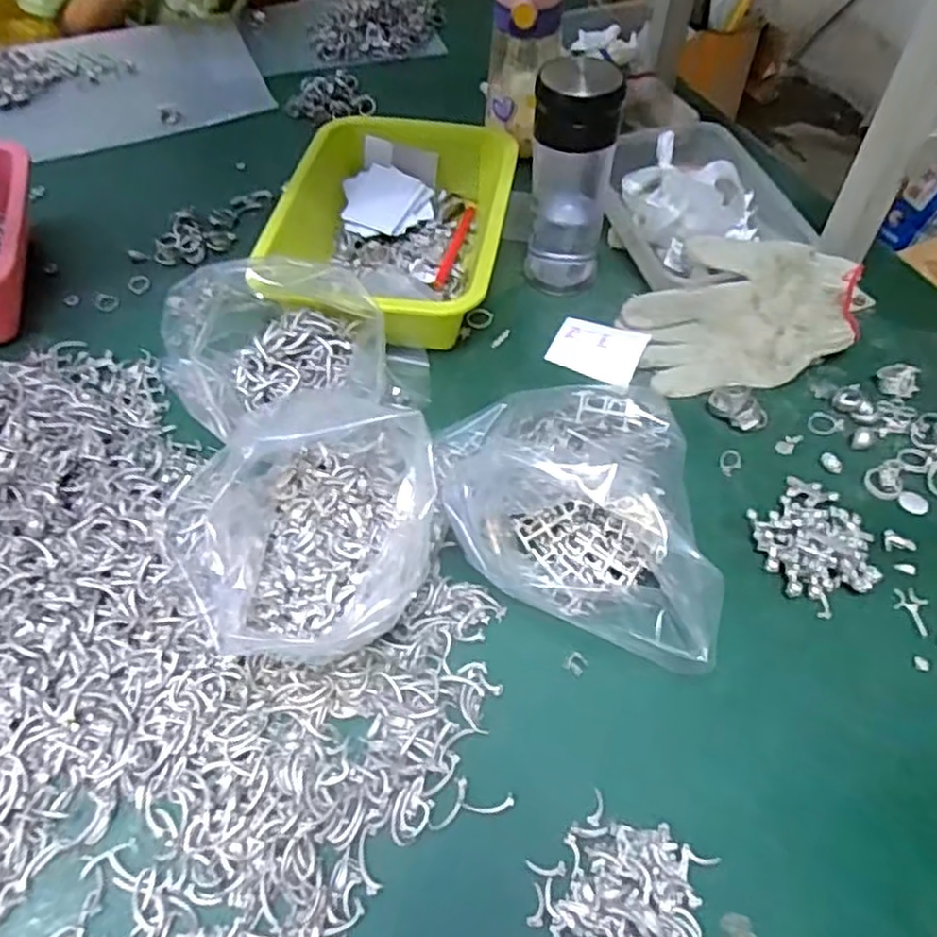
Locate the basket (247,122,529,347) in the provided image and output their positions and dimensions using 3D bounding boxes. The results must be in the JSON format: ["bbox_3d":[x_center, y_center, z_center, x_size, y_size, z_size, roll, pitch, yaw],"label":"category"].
[{"bbox_3d":[-0.064,-0.220,0.660,0.194,0.069,0.265,8,55,5],"label":"basket"}]

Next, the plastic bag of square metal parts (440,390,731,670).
[{"bbox_3d":[0.068,0.022,0.487,0.170,0.051,0.228,2,55,0],"label":"plastic bag of square metal parts"}]

